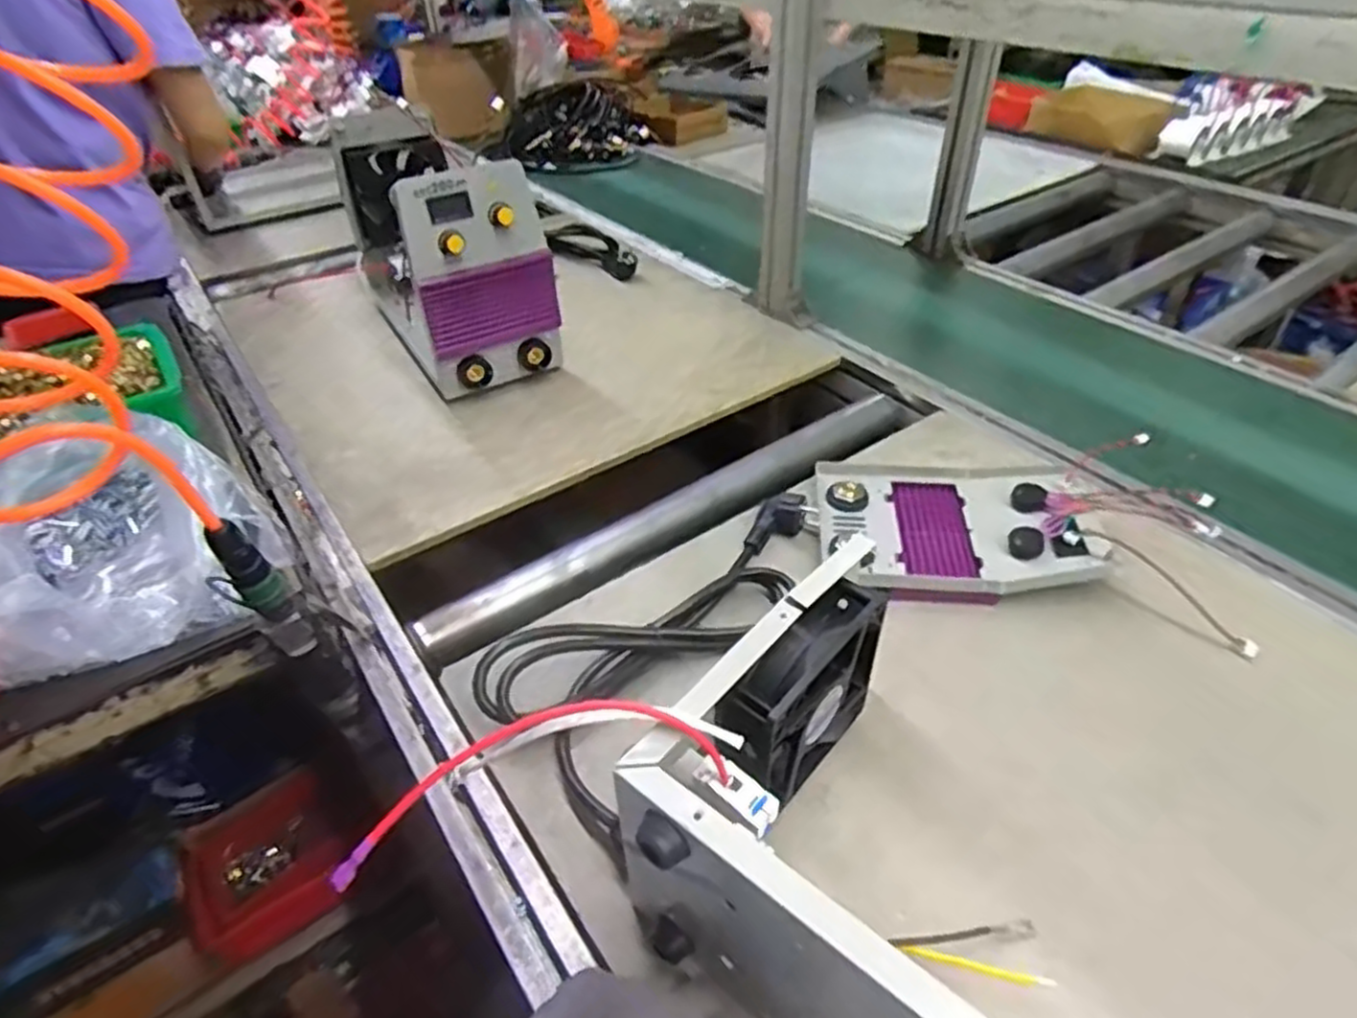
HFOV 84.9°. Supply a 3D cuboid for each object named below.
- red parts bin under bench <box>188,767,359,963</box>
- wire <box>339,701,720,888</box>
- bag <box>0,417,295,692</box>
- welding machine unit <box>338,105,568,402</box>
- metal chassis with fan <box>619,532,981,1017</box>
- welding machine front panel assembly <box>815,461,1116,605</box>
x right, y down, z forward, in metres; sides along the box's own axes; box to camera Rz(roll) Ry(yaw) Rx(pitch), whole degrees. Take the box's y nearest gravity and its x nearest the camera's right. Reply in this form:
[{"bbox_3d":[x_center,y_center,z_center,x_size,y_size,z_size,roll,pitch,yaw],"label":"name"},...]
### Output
[{"bbox_3d":[-0.442,0.388,0.810,0.163,0.079,0.137,-26,46,-25],"label":"red parts bin under bench"},{"bbox_3d":[-0.070,0.124,0.350,0.189,0.067,0.013,-11,20,-11],"label":"wire"},{"bbox_3d":[-0.464,0.030,0.614,0.212,0.108,0.222,-32,49,-30],"label":"bag"},{"bbox_3d":[-0.297,-0.329,0.928,0.158,0.236,0.367,-22,45,-22],"label":"welding machine unit"},{"bbox_3d":[0.163,0.194,0.363,0.344,0.160,0.221,28,49,30],"label":"metal chassis with fan"},{"bbox_3d":[0.235,0.014,0.655,0.229,0.047,0.169,2,41,4],"label":"welding machine front panel assembly"}]

